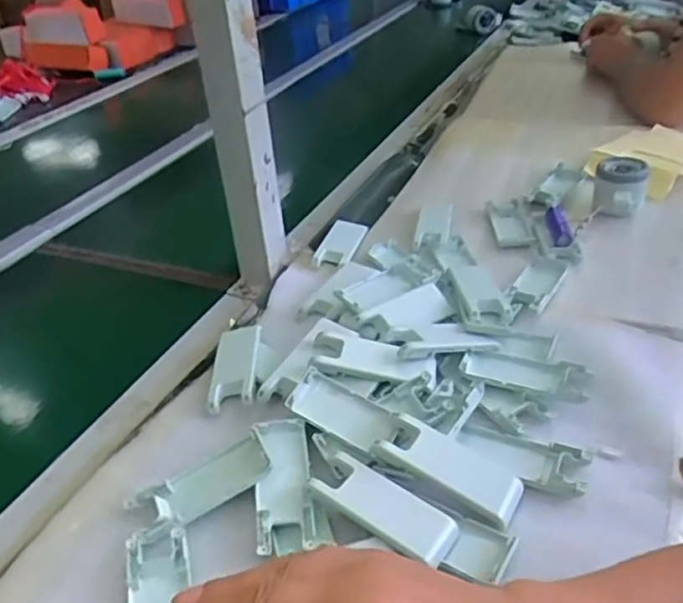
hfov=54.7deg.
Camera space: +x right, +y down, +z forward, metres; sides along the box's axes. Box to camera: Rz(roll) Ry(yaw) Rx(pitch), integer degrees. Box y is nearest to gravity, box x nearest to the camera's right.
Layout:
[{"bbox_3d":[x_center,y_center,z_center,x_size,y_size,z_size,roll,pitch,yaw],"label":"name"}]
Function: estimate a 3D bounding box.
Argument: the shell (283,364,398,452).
[{"bbox_3d":[0.002,0.081,0.499,0.080,0.015,0.038,27,43,18],"label":"shell"}]

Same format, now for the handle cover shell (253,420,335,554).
[{"bbox_3d":[-0.039,0.123,0.457,0.045,0.016,0.097,-10,34,-8],"label":"handle cover shell"}]

